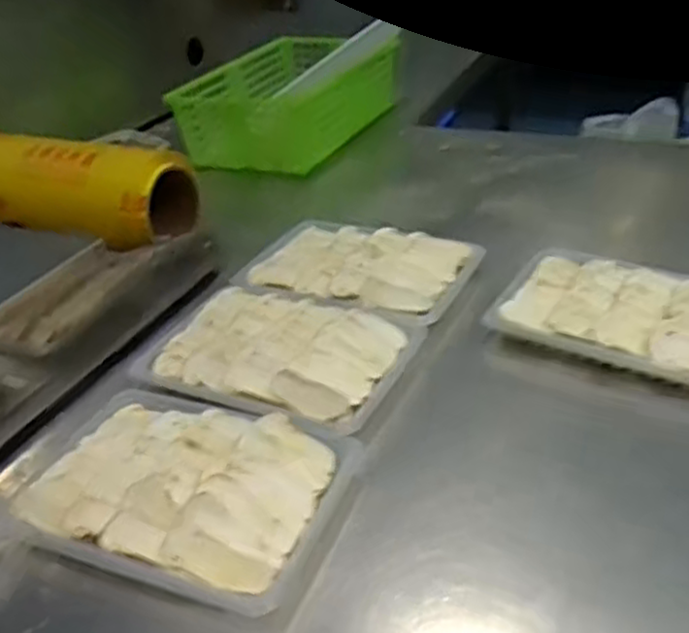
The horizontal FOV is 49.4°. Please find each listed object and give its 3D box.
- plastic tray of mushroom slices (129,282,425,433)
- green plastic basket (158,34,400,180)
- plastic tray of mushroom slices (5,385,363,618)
[{"bbox_3d":[-0.057,0.021,0.611,0.215,0.021,0.143,9,37,23],"label":"plastic tray of mushroom slices"},{"bbox_3d":[-0.074,-0.331,1.113,0.219,0.097,0.368,12,39,27],"label":"green plastic basket"},{"bbox_3d":[-0.107,0.107,0.497,0.203,0.027,0.144,8,37,22],"label":"plastic tray of mushroom slices"}]

